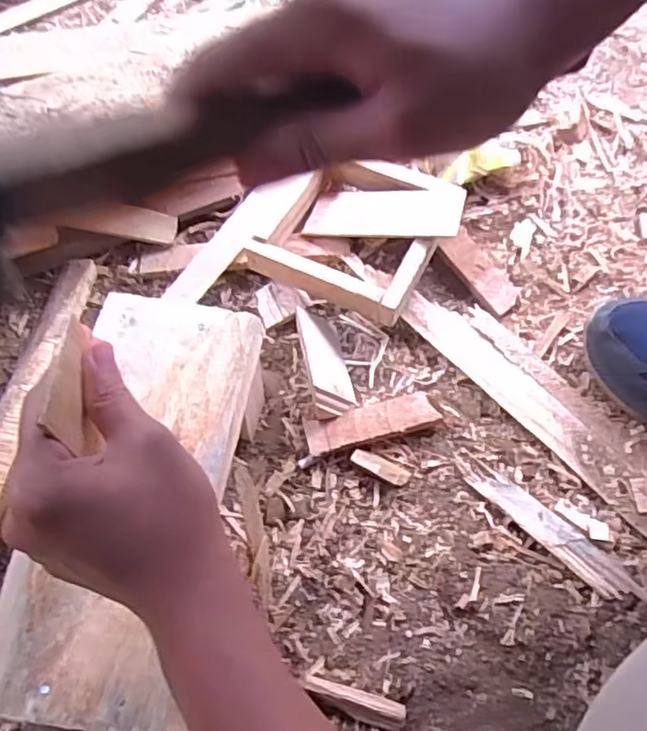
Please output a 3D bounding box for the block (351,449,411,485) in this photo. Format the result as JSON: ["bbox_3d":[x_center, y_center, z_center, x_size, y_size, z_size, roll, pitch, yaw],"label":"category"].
[{"bbox_3d":[0.047,0.084,0.530,0.049,0.010,0.016,21,70,16],"label":"block"}]

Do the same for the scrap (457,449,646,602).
[{"bbox_3d":[0.178,0.128,0.504,0.172,0.015,0.025,39,76,21],"label":"scrap"}]

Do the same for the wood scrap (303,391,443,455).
[{"bbox_3d":[0.040,0.048,0.544,0.110,0.017,0.034,-17,65,-1],"label":"wood scrap"}]

